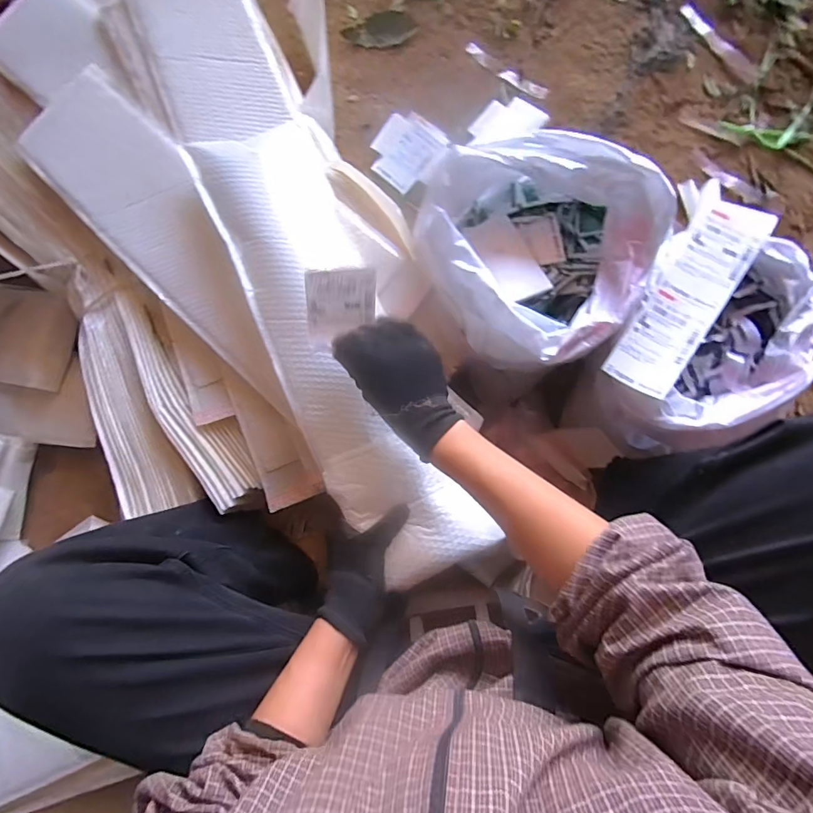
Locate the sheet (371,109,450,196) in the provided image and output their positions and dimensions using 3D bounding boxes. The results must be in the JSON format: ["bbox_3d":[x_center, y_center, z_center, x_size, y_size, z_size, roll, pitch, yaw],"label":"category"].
[{"bbox_3d":[-0.001,-0.468,0.821,0.118,0.005,0.129,34,91,0],"label":"sheet"}]

